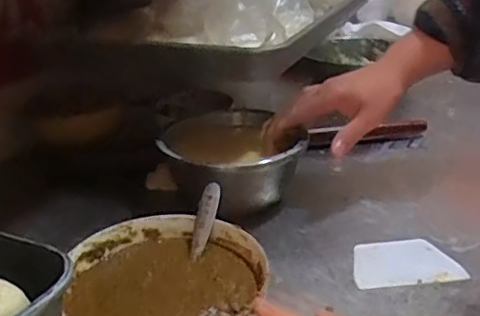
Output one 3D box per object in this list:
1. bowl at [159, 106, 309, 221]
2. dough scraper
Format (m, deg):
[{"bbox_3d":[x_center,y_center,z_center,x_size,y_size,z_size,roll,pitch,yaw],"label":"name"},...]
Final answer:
[{"bbox_3d":[-0.010,0.003,0.768,0.183,0.077,0.199,0,25,0],"label":"bowl"},{"bbox_3d":[0.176,0.112,0.640,0.111,0.006,0.082,-2,24,-1],"label":"dough scraper"}]

